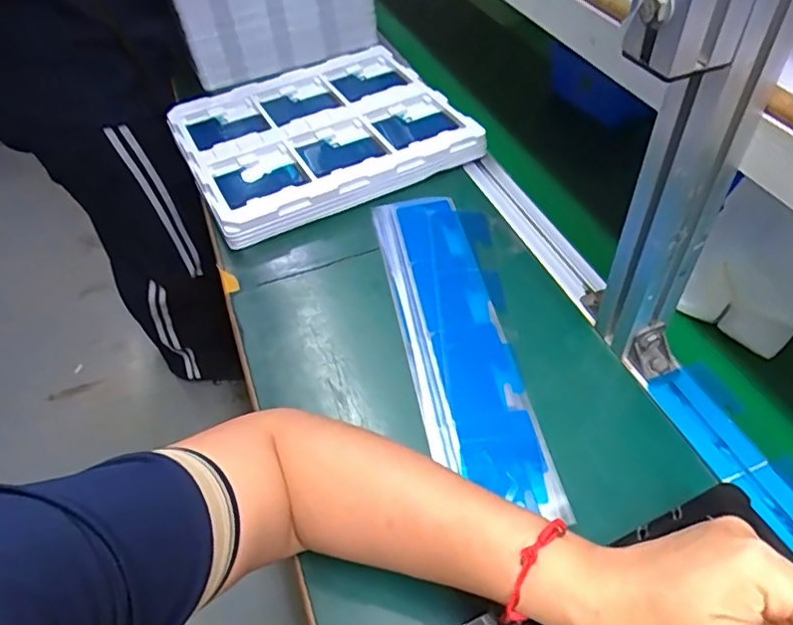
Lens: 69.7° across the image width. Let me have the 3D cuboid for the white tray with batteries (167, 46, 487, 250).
[{"bbox_3d":[-0.099,-0.229,0.718,0.323,0.048,0.282,-21,51,-14],"label":"white tray with batteries"}]

